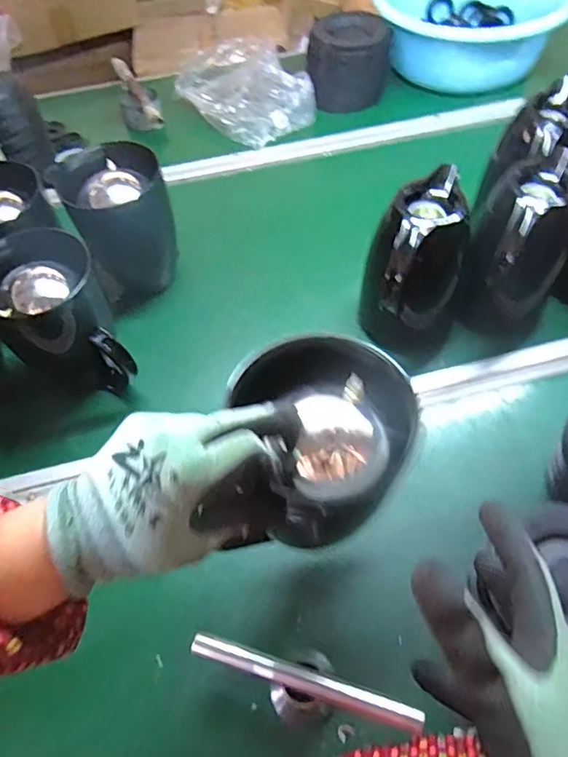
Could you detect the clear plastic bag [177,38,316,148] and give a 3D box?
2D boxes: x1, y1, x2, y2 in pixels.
[{"bbox_3d":[-0.075,-0.556,1.020,0.194,0.075,0.274,-30,59,-17],"label":"clear plastic bag"}]

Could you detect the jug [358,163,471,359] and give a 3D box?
[{"bbox_3d":[0.158,-0.122,0.652,0.120,0.201,0.119,-12,55,-5],"label":"jug"}]

